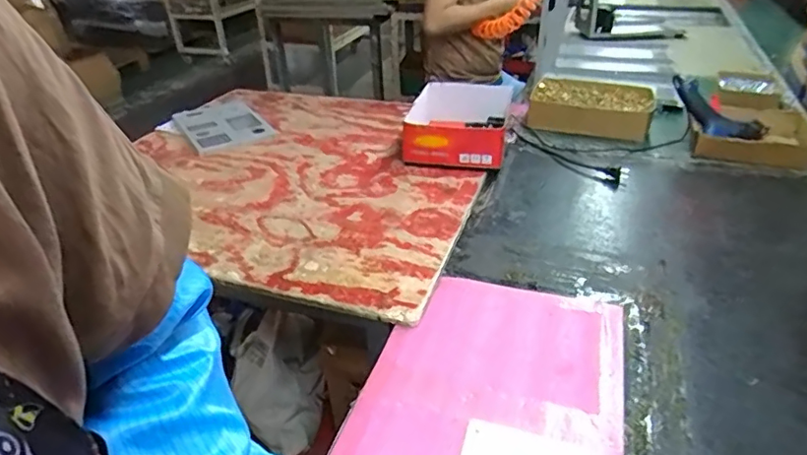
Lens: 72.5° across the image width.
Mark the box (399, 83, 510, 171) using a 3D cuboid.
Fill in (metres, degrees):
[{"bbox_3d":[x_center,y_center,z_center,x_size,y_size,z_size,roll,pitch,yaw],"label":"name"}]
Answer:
[{"bbox_3d":[0.116,-0.218,1.182,0.202,0.093,0.294,7,33,11],"label":"box"}]

